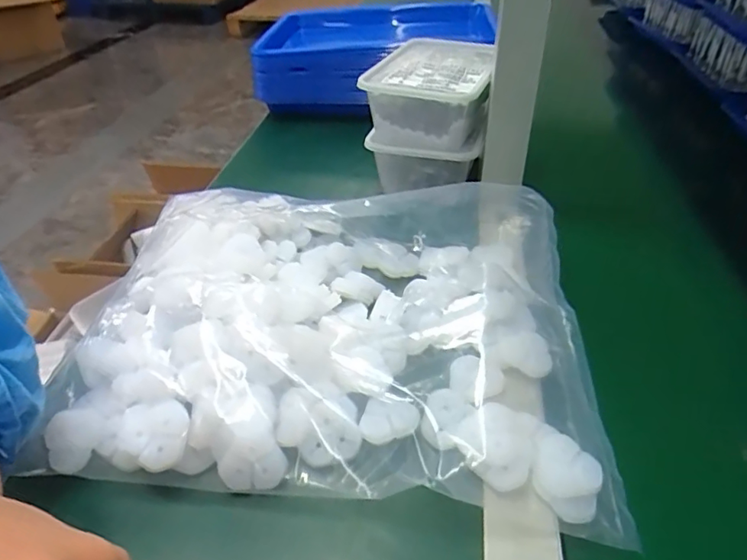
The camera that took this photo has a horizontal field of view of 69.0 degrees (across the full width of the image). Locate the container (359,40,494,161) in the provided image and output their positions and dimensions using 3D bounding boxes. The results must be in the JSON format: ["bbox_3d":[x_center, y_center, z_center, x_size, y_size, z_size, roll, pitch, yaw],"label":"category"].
[{"bbox_3d":[0.062,-0.202,0.568,0.117,0.058,0.168,8,38,11],"label":"container"}]

